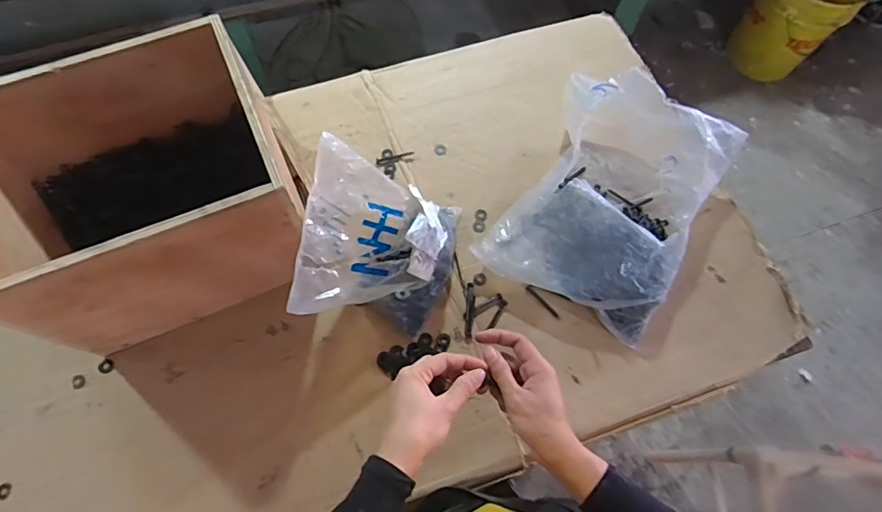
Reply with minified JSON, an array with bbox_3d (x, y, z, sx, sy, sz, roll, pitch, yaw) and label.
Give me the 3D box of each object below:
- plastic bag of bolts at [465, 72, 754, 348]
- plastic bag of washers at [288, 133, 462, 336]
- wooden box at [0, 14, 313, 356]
[{"bbox_3d":[0.241,-0.085,0.698,0.240,0.135,0.310,29,70,10],"label":"plastic bag of bolts"},{"bbox_3d":[-0.073,-0.010,0.644,0.171,0.155,0.199,8,67,2],"label":"plastic bag of washers"},{"bbox_3d":[-0.350,-0.073,0.627,0.326,0.234,0.270,-25,70,-11],"label":"wooden box"}]

